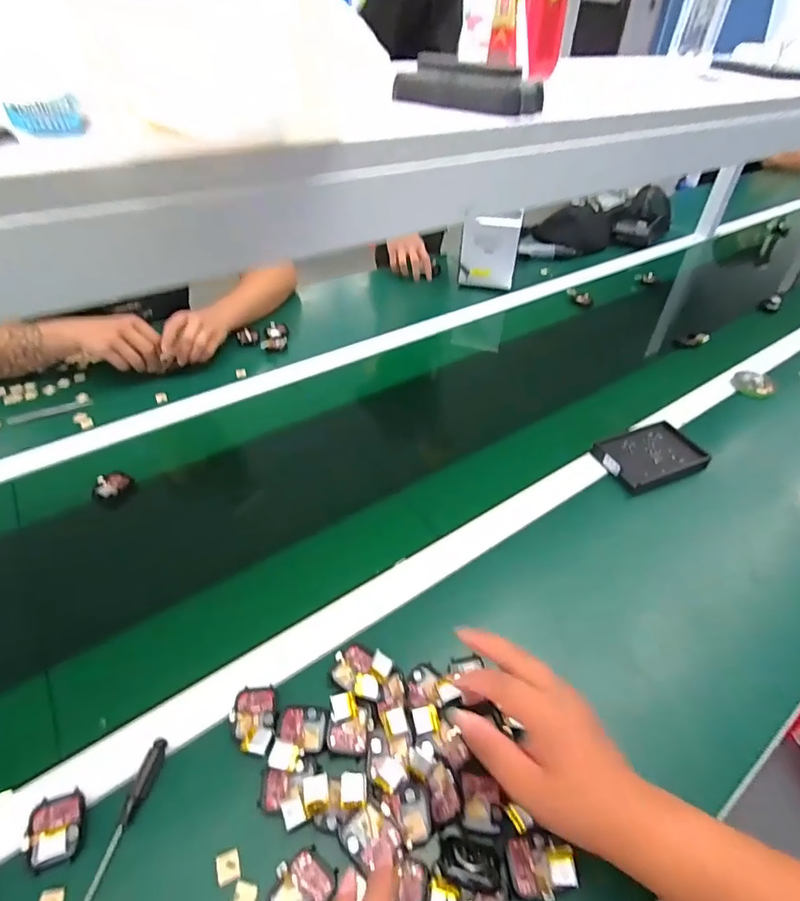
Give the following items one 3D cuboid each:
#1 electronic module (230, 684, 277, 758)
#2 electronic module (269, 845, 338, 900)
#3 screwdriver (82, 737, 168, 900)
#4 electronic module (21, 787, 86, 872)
[{"bbox_3d":[-0.128,0.235,0.423,0.037,0.012,0.057,-6,42,-10],"label":"electronic module"},{"bbox_3d":[-0.072,0.314,0.348,0.038,0.011,0.045,25,46,23],"label":"electronic module"},{"bbox_3d":[-0.214,0.289,0.367,0.013,0.011,0.130,10,42,8],"label":"screwdriver"},{"bbox_3d":[-0.259,0.286,0.368,0.037,0.008,0.046,-12,43,-16],"label":"electronic module"}]

